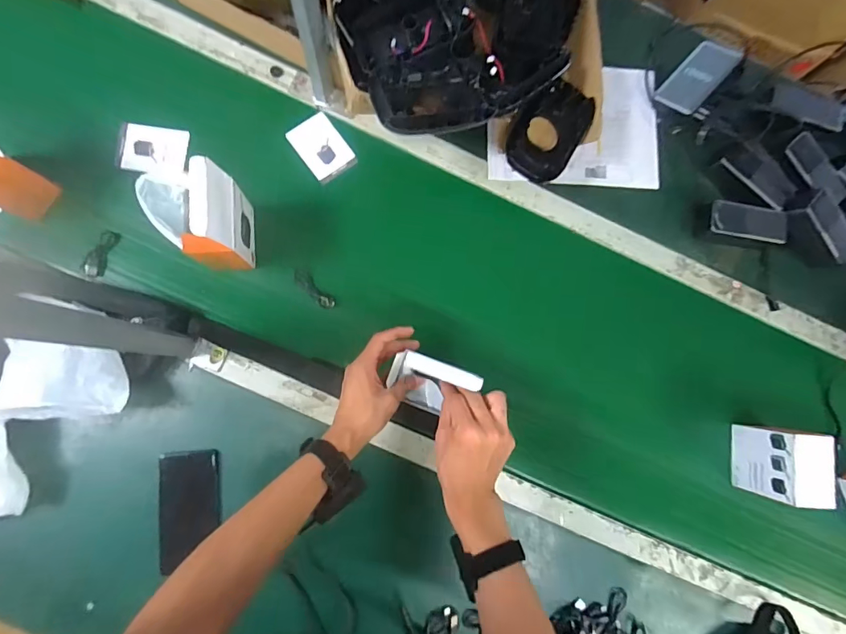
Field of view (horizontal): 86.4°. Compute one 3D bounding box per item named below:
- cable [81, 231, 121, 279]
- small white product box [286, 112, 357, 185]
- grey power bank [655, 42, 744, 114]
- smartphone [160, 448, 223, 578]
[{"bbox_3d":[-0.466,-0.091,0.652,0.027,0.007,0.072,21,81,-1],"label":"cable"},{"bbox_3d":[-0.161,-0.270,0.718,0.073,0.011,0.097,-38,89,-8],"label":"small white product box"},{"bbox_3d":[0.453,-0.397,0.740,0.124,0.011,0.073,-48,60,6],"label":"grey power bank"},{"bbox_3d":[-0.320,0.263,0.622,0.077,0.017,0.150,-3,82,-5],"label":"smartphone"}]

